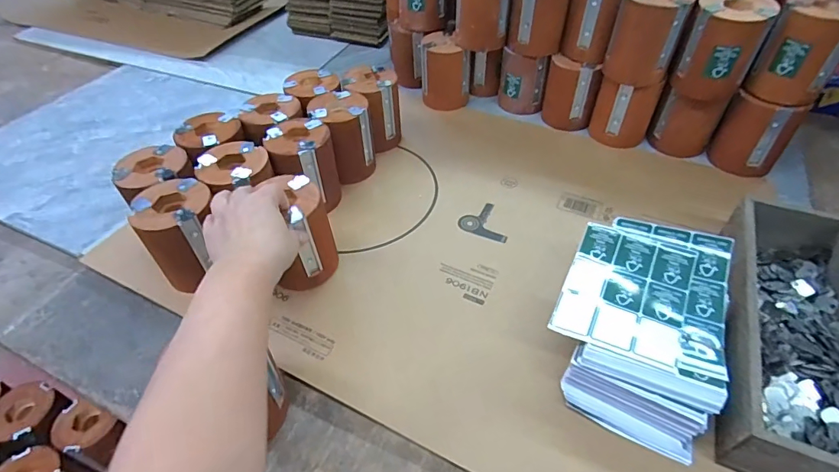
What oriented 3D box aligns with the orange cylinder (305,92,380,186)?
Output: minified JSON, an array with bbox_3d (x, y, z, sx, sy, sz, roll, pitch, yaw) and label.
[{"bbox_3d":[-0.098,-0.132,0.599,0.074,0.096,0.087,-20,51,-13],"label":"orange cylinder"}]

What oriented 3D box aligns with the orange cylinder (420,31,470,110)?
[{"bbox_3d":[0.044,-0.272,0.732,0.079,0.099,0.082,-1,47,3],"label":"orange cylinder"}]

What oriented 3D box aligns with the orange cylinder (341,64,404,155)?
[{"bbox_3d":[-0.061,-0.187,0.646,0.072,0.098,0.077,-2,47,2],"label":"orange cylinder"}]

